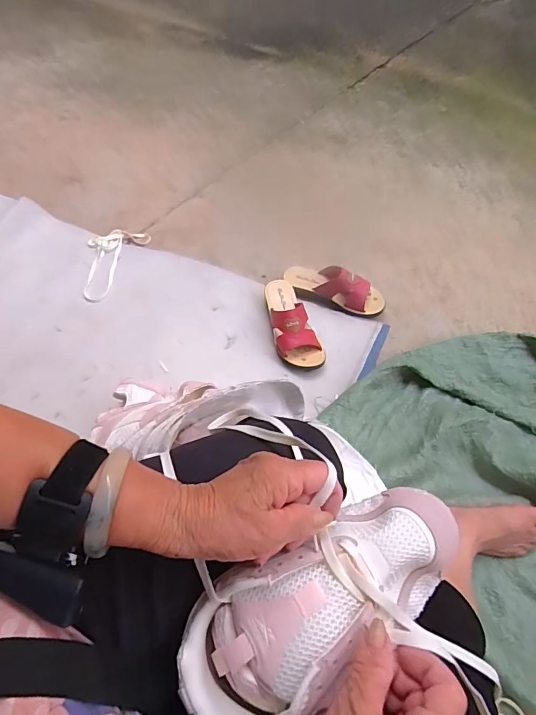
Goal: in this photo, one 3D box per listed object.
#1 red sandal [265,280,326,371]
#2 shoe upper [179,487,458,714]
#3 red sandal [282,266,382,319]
[{"bbox_3d":[0.042,-0.077,0.885,0.086,0.077,0.225,-19,59,-7],"label":"red sandal"},{"bbox_3d":[0.043,0.174,0.311,0.219,0.057,0.098,-30,60,-14],"label":"shoe upper"},{"bbox_3d":[0.145,-0.157,0.942,0.227,0.074,0.078,19,62,16],"label":"red sandal"}]

